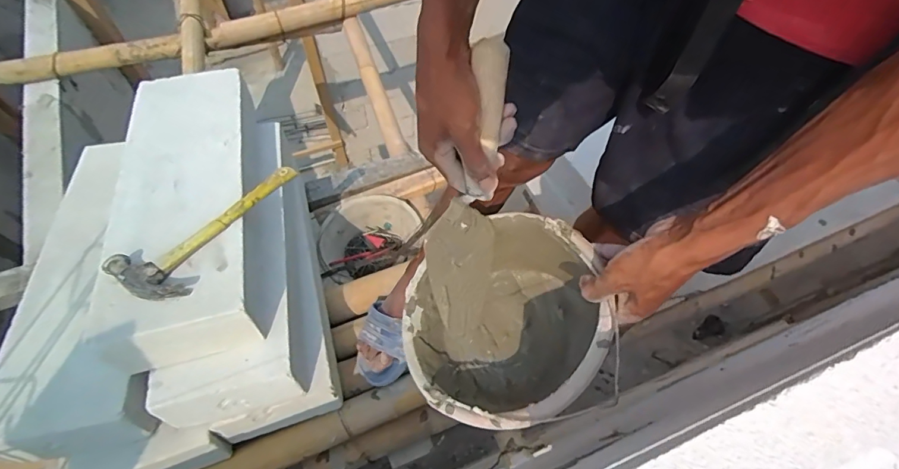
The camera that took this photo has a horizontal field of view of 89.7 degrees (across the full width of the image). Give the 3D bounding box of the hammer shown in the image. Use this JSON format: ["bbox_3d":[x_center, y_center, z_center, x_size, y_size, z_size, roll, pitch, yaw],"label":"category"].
[{"bbox_3d":[-0.340,-0.002,0.673,0.292,0.052,0.107,-40,71,-20],"label":"hammer"}]

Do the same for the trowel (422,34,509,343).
[{"bbox_3d":[0.019,-0.032,0.464,0.071,0.309,0.060,9,28,2],"label":"trowel"}]

